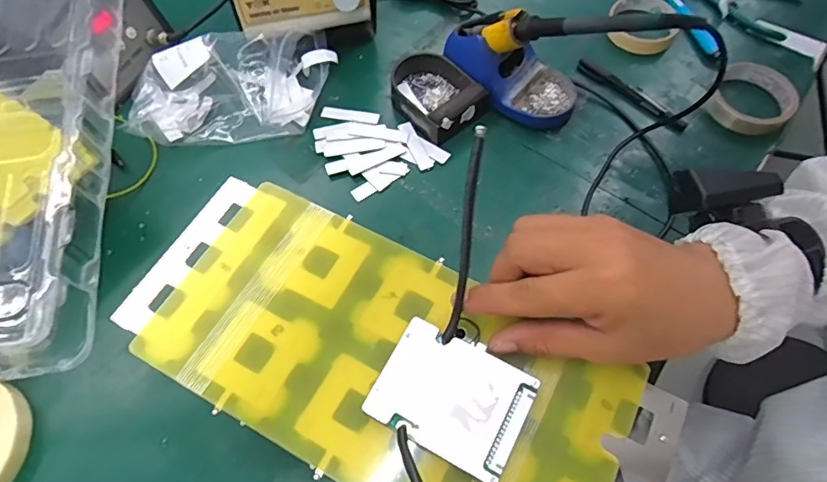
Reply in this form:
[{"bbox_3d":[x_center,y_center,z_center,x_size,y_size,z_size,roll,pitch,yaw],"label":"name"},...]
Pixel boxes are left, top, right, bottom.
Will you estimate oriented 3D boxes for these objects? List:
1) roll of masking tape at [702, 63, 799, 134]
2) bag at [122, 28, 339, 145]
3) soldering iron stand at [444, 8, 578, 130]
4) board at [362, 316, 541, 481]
[{"bbox_3d":[0.379,-0.158,0.569,0.081,0.027,0.092,34,68,16],"label":"roll of masking tape"},{"bbox_3d":[-0.194,-0.167,0.560,0.226,0.067,0.116,-19,62,-9],"label":"bag"},{"bbox_3d":[0.109,-0.193,0.555,0.153,0.086,0.082,30,68,13],"label":"soldering iron stand"},{"bbox_3d":[0.021,0.084,0.282,0.079,0.005,0.060,25,66,16],"label":"board"}]

